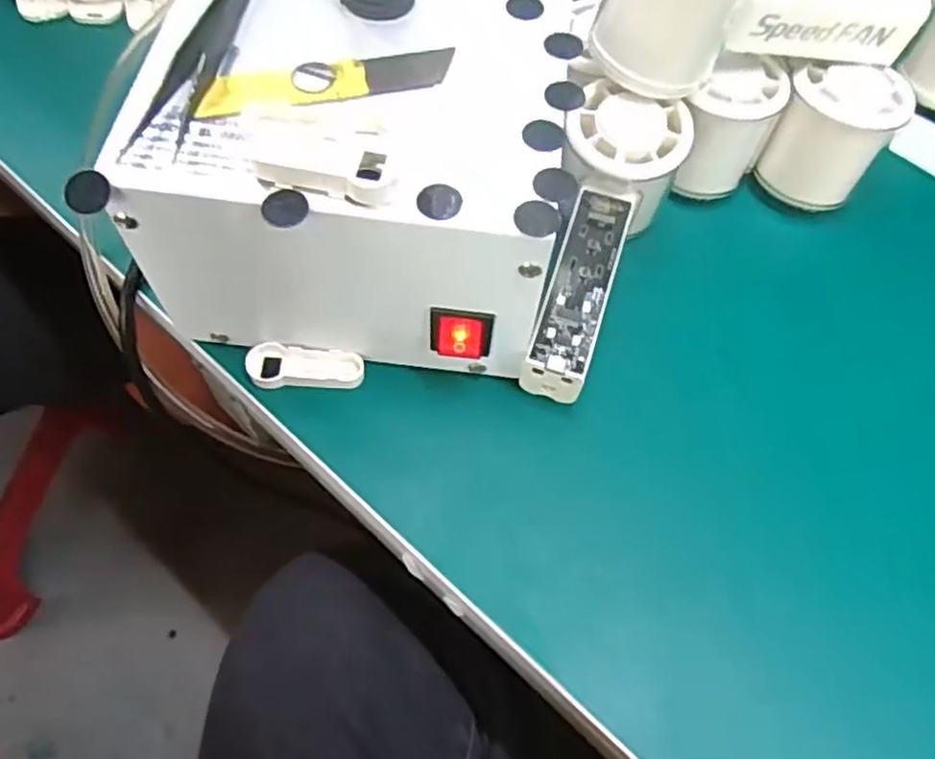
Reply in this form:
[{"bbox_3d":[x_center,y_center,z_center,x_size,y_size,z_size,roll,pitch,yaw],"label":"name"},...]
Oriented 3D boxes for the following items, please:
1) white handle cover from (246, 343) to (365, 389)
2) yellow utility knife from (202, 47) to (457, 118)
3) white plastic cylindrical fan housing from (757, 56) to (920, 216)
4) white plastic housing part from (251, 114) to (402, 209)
[{"bbox_3d":[-0.072,-0.005,0.319,0.051,0.004,0.019,7,61,0],"label":"white handle cover"},{"bbox_3d":[-0.049,-0.108,0.259,0.091,0.009,0.027,-11,63,-9],"label":"yellow utility knife"},{"bbox_3d":[0.184,-0.124,0.366,0.055,0.061,0.051,23,63,9],"label":"white plastic cylindrical fan housing"},{"bbox_3d":[-0.048,-0.077,0.242,0.048,0.010,0.035,6,61,0],"label":"white plastic housing part"}]

